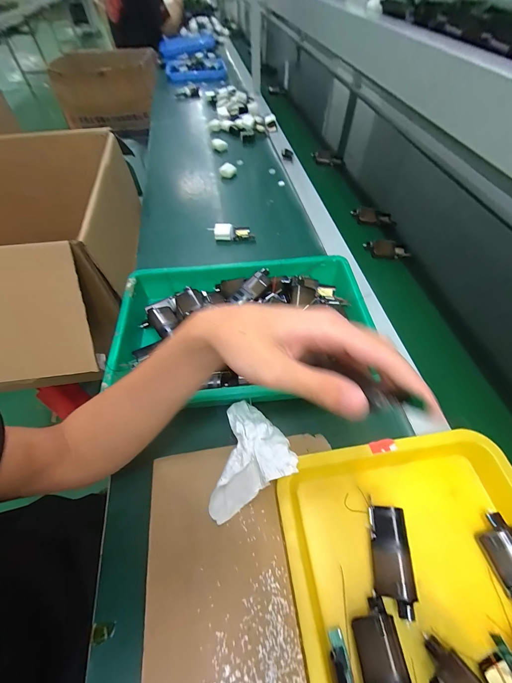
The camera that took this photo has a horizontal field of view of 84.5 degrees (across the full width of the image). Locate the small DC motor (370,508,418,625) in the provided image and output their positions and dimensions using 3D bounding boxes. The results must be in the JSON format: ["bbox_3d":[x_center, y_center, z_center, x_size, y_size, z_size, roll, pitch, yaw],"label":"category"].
[{"bbox_3d":[0.136,0.218,0.285,0.034,0.020,0.086,6,55,5],"label":"small DC motor"}]

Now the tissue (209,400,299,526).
[{"bbox_3d":[-0.021,0.131,0.340,0.108,0.053,0.109,-25,58,-16],"label":"tissue"}]

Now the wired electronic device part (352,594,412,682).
[{"bbox_3d":[0.108,0.284,0.228,0.035,0.026,0.107,-3,55,-1],"label":"wired electronic device part"}]

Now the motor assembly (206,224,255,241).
[{"bbox_3d":[-0.055,-0.240,0.614,0.093,0.025,0.037,-5,55,-3],"label":"motor assembly"}]

